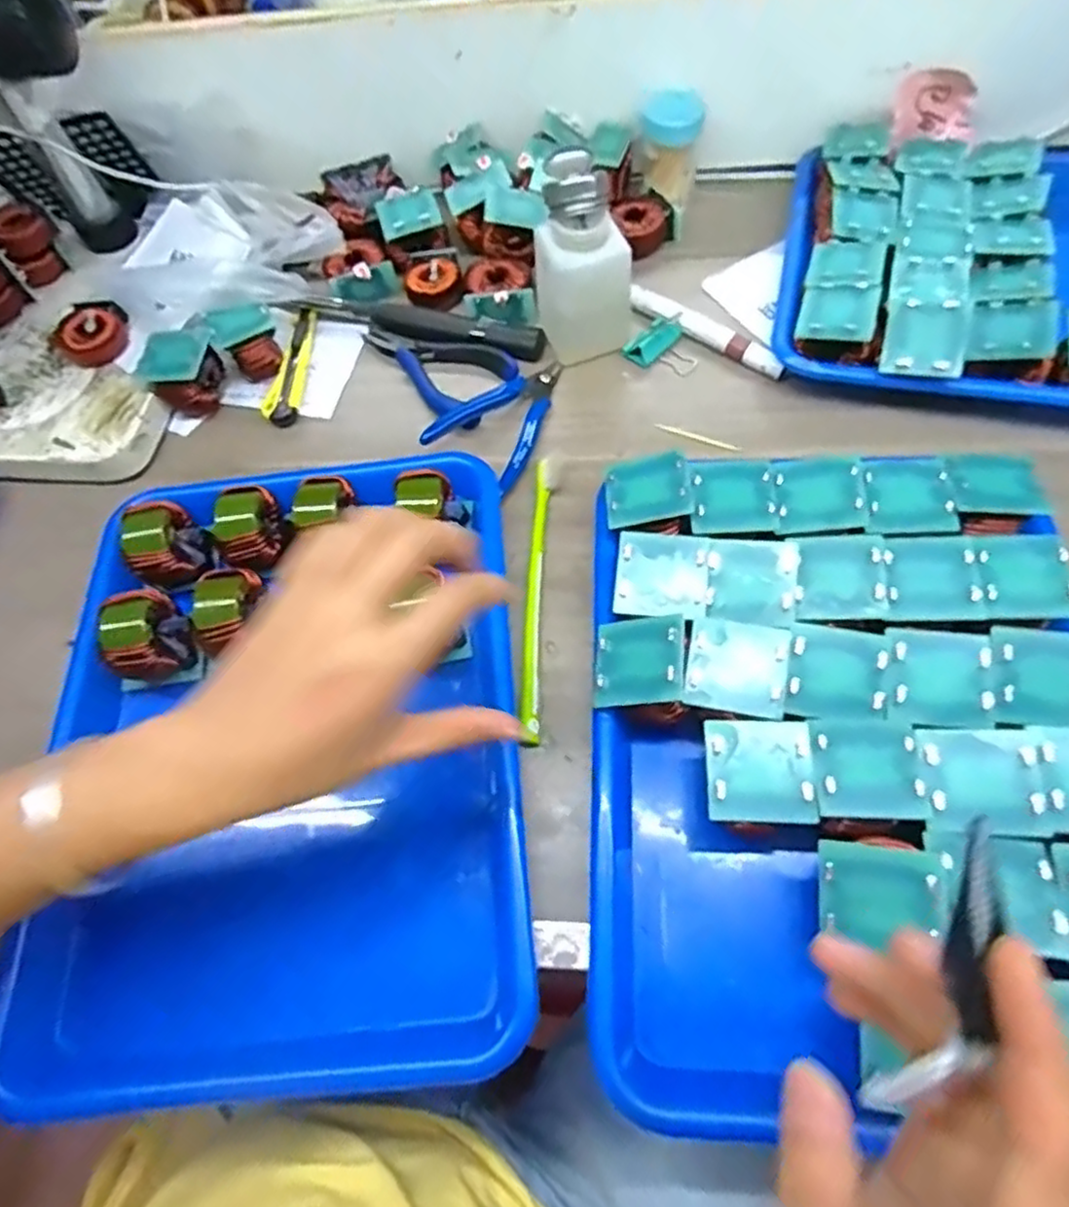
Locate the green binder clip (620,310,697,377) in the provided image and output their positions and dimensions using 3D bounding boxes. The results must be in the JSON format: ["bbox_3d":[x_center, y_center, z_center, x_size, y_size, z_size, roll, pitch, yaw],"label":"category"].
[{"bbox_3d":[0.091,-0.180,0.480,0.048,0.023,0.038,40,74,21],"label":"green binder clip"}]

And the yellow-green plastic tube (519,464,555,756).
[{"bbox_3d":[0.001,-0.006,0.405,0.013,0.017,0.181,1,64,6],"label":"yellow-green plastic tube"}]

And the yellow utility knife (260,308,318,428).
[{"bbox_3d":[-0.178,-0.176,0.508,0.023,0.013,0.107,-1,64,5],"label":"yellow utility knife"}]

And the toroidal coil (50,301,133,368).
[{"bbox_3d":[-0.316,-0.193,0.494,0.050,0.023,0.041,-41,67,-14],"label":"toroidal coil"}]

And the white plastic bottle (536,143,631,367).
[{"bbox_3d":[0.028,-0.226,0.458,0.055,0.107,0.071,-28,64,-8],"label":"white plastic bottle"}]

